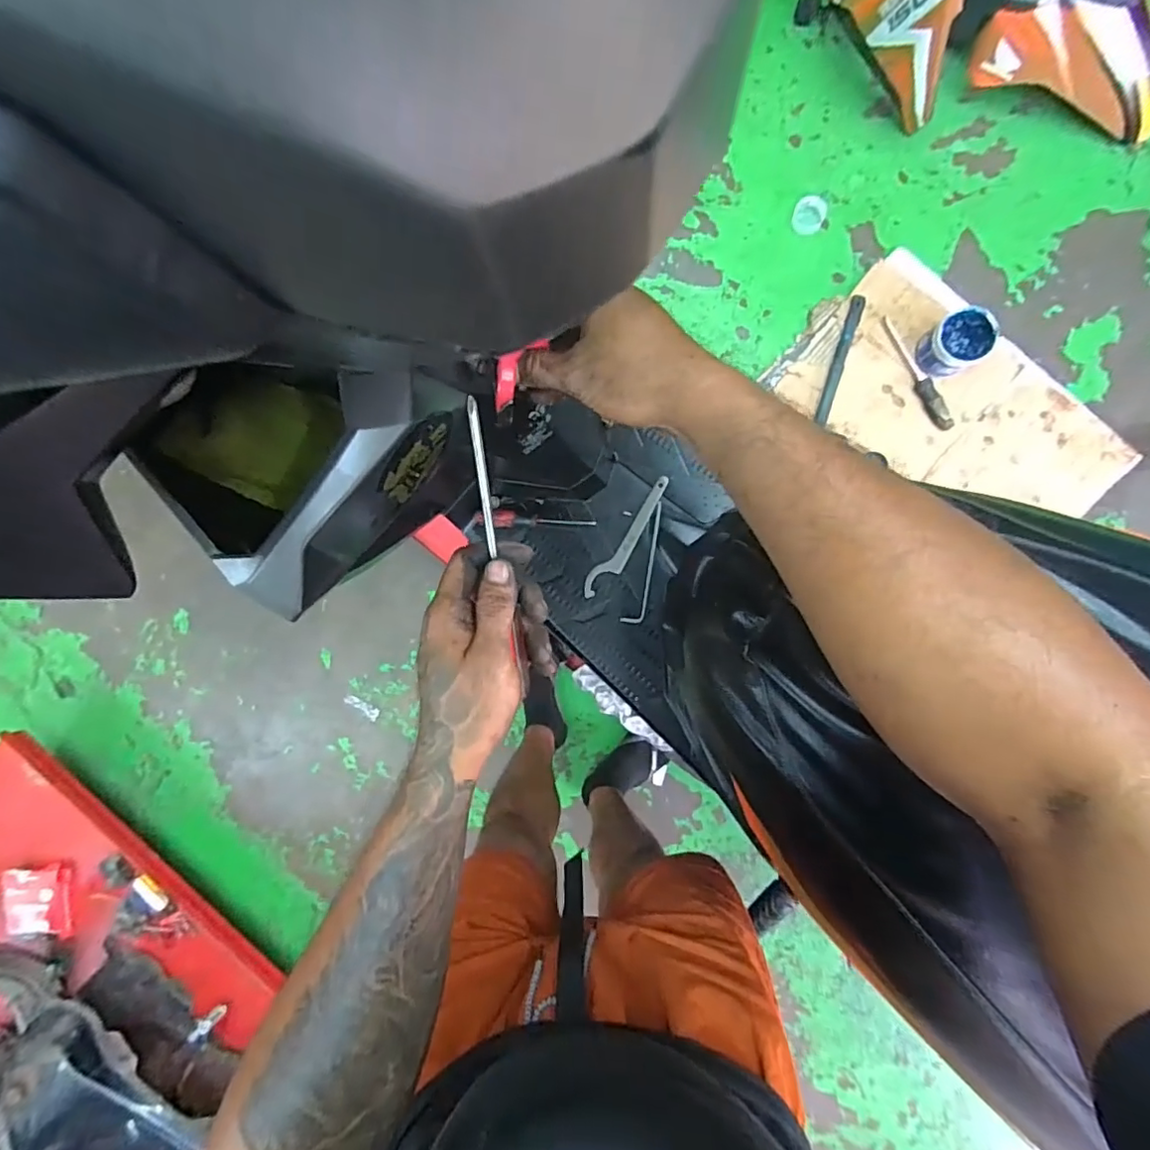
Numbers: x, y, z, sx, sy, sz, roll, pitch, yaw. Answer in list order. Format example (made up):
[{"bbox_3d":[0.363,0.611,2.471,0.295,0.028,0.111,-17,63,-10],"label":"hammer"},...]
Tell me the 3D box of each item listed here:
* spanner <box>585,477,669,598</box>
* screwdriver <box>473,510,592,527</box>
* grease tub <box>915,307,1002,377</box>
[{"bbox_3d":[0.070,-0.046,0.728,0.030,0.006,0.181,36,97,4],"label":"spanner"},{"bbox_3d":[-0.056,-0.072,0.750,0.164,0.018,0.022,6,93,7],"label":"screwdriver"},{"bbox_3d":[0.715,-0.436,1.043,0.103,0.082,0.096,0,92,8],"label":"grease tub"}]

